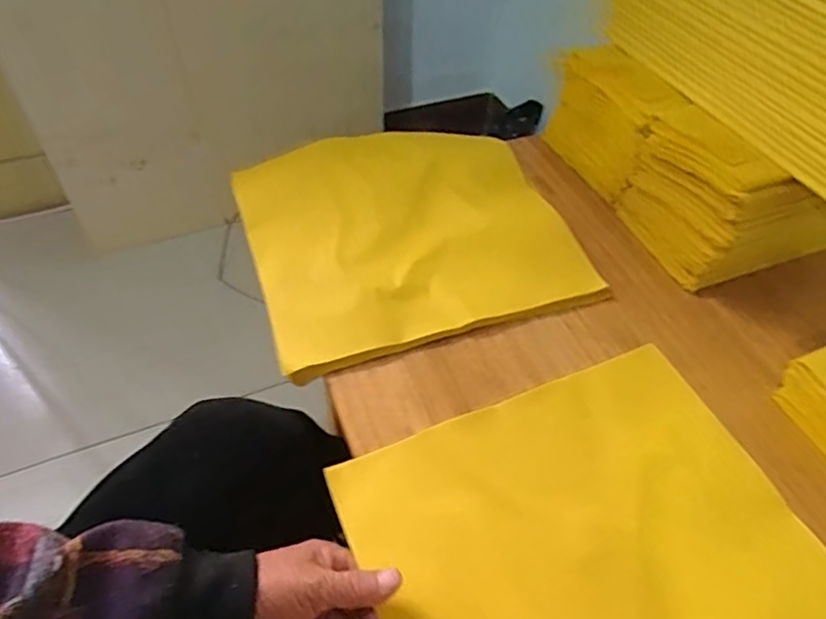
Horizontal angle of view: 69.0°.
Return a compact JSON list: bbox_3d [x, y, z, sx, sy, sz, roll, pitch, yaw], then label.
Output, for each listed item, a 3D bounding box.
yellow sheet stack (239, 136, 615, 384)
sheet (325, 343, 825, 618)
[{"bbox_3d":[-0.009,-0.090,0.600,0.297,0.013,0.293,-14,54,-14],"label":"yellow sheet stack"},{"bbox_3d":[0.134,0.185,0.386,0.292,0.012,0.308,-18,52,-17],"label":"sheet"}]

